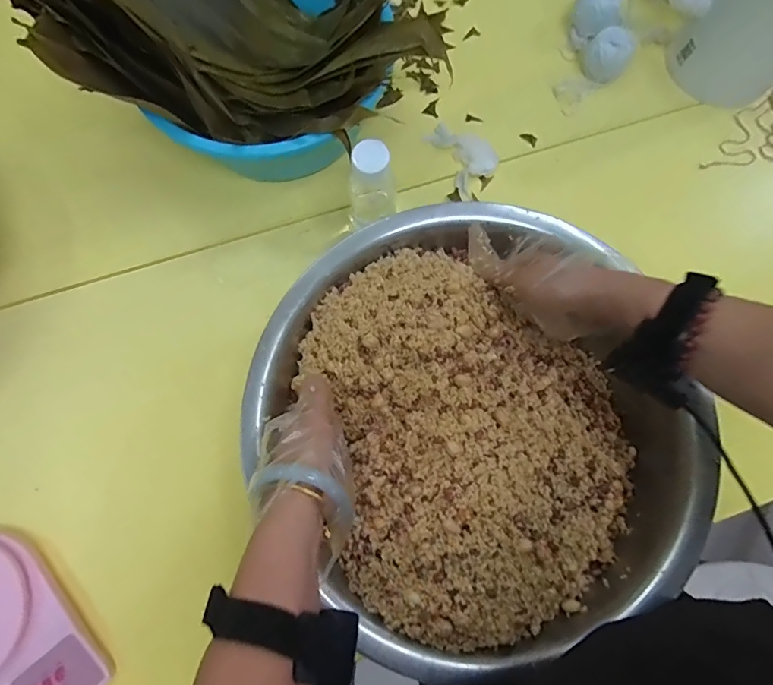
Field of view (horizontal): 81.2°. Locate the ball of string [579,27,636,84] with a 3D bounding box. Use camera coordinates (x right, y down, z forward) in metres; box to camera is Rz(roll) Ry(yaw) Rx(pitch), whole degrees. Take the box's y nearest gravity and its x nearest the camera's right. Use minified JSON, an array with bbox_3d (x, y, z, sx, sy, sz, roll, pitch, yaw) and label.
[{"bbox_3d":[0.306,-0.396,0.623,0.051,0.056,0.056,0,75,-1],"label":"ball of string"}]

